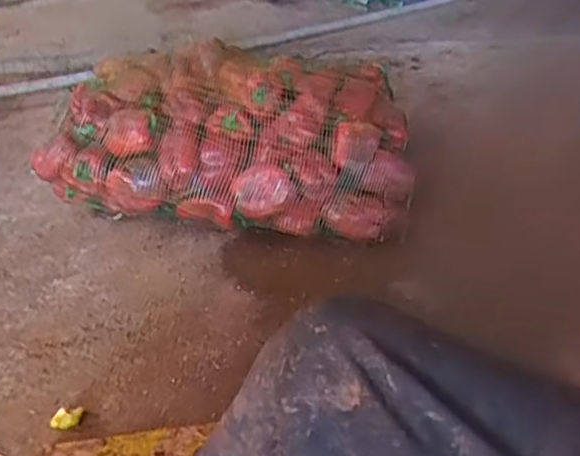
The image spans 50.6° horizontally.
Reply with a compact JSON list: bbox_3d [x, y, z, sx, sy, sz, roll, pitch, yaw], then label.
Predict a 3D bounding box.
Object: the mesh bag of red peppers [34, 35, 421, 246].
[{"bbox_3d":[-0.117,-0.209,1.358,0.758,0.254,0.415,4,39,3],"label":"mesh bag of red peppers"}]

